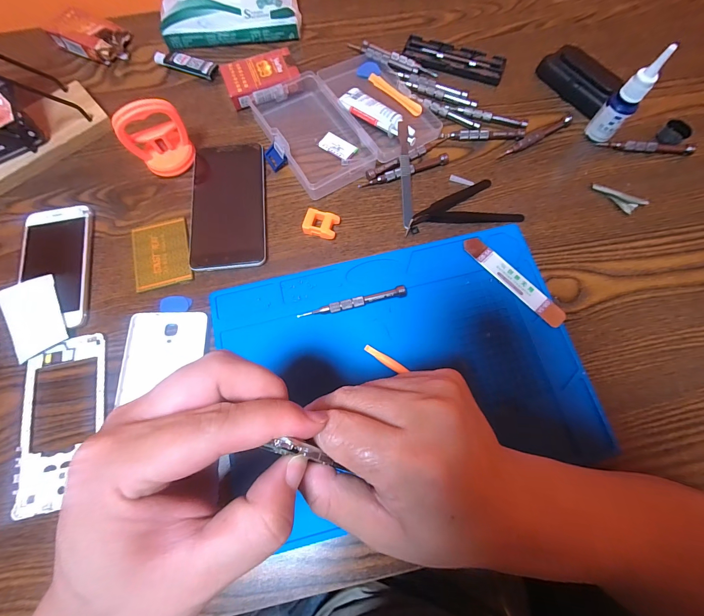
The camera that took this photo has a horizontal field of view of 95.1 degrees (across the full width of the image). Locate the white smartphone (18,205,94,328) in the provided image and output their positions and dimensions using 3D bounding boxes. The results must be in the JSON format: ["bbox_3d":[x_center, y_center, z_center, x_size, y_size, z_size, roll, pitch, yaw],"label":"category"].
[{"bbox_3d":[-0.299,-0.042,0.324,0.067,0.010,0.132,-10,72,-3],"label":"white smartphone"}]

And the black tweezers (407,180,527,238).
[{"bbox_3d":[0.115,-0.106,0.344,0.123,0.007,0.054,-15,72,-5],"label":"black tweezers"}]

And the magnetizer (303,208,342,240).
[{"bbox_3d":[-0.032,-0.087,0.335,0.034,0.013,0.027,14,73,5],"label":"magnetizer"}]

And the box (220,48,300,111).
[{"bbox_3d":[-0.109,-0.275,0.392,0.084,0.025,0.055,-20,73,-6],"label":"box"}]

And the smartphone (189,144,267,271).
[{"bbox_3d":[-0.132,-0.112,0.344,0.076,0.011,0.149,-5,72,-2],"label":"smartphone"}]

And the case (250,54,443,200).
[{"bbox_3d":[-0.008,-0.227,0.375,0.177,0.023,0.159,-29,74,-9],"label":"case"}]

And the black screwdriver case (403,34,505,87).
[{"bbox_3d":[0.129,-0.316,0.409,0.124,0.012,0.049,15,73,5],"label":"black screwdriver case"}]

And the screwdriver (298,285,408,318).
[{"bbox_3d":[0.001,-0.004,0.307,0.105,0.010,0.009,-15,72,-5],"label":"screwdriver"}]

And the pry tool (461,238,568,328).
[{"bbox_3d":[0.159,-0.028,0.318,0.021,0.004,0.116,-41,76,-12],"label":"pry tool"}]

